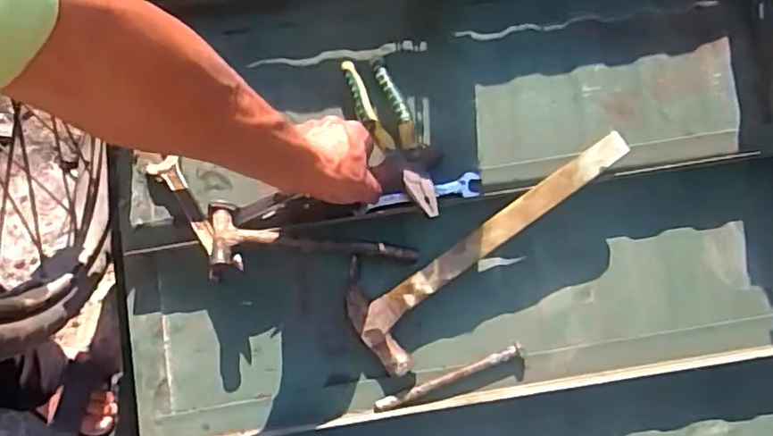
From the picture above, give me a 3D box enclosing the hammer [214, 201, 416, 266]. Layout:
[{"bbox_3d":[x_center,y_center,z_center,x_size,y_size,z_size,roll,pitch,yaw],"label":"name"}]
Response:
[{"bbox_3d":[-0.074,0.025,0.629,0.209,0.021,0.067,7,71,-11],"label":"hammer"}]

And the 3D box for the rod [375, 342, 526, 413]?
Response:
[{"bbox_3d":[0.065,0.163,0.631,0.161,0.013,0.015,-19,72,-5],"label":"rod"}]

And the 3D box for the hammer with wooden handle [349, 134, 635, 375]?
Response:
[{"bbox_3d":[0.106,0.027,0.626,0.320,0.026,0.087,-38,74,4],"label":"hammer with wooden handle"}]

